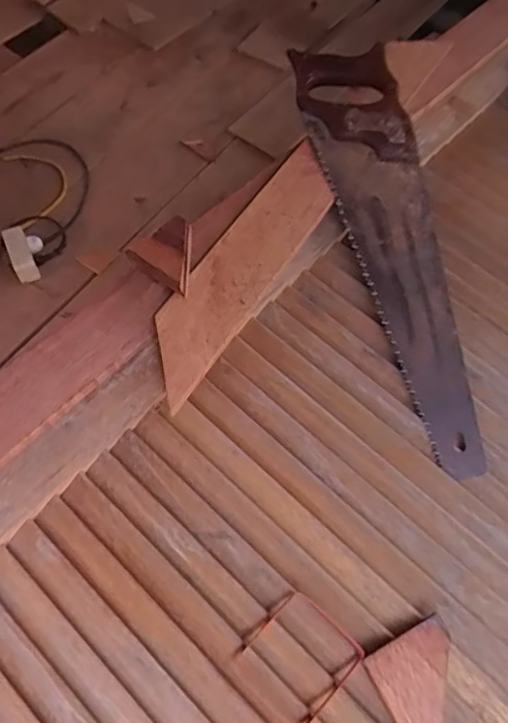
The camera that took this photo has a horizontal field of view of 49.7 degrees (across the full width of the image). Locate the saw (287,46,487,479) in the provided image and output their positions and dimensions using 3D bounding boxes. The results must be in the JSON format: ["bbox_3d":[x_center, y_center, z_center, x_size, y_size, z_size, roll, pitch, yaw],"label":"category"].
[{"bbox_3d":[0.140,-0.121,0.527,0.091,0.024,0.455,-20,73,14],"label":"saw"}]

